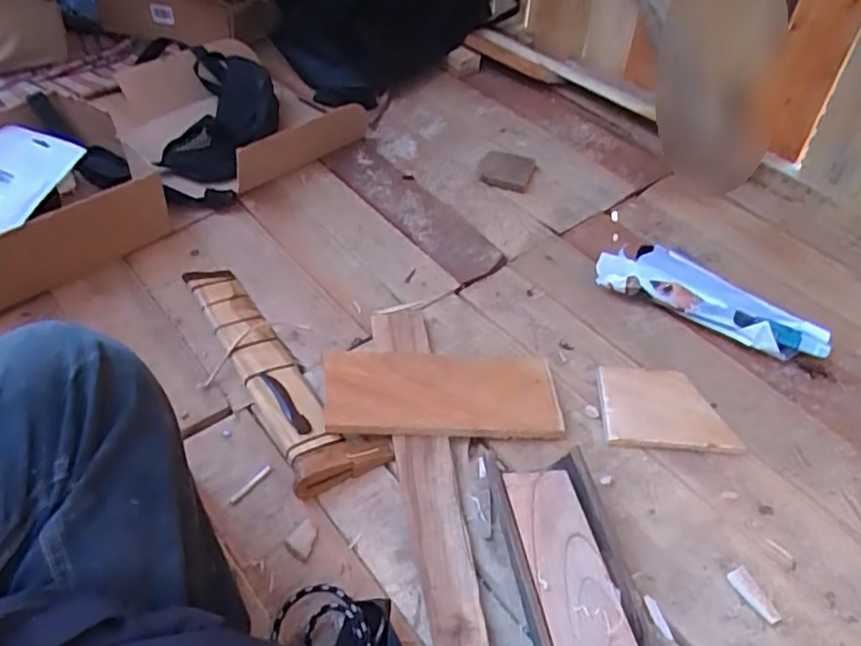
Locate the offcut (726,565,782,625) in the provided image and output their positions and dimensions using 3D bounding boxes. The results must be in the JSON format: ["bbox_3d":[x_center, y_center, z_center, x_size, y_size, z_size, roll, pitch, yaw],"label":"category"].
[{"bbox_3d":[0.278,0.235,0.543,0.020,0.005,0.048,-14,49,-19],"label":"offcut"}]

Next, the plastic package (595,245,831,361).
[{"bbox_3d":[0.336,-0.026,0.772,0.272,0.049,0.084,22,47,15],"label":"plastic package"}]

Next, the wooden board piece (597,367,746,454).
[{"bbox_3d":[0.247,0.093,0.672,0.134,0.024,0.092,5,45,-1],"label":"wooden board piece"}]

